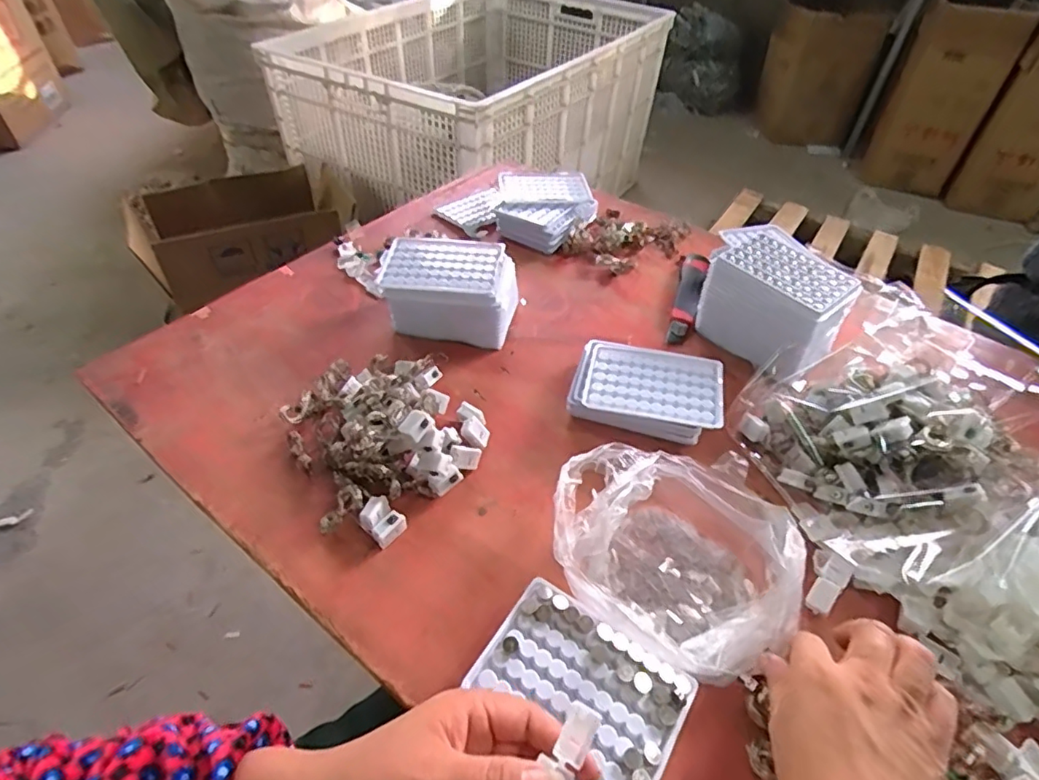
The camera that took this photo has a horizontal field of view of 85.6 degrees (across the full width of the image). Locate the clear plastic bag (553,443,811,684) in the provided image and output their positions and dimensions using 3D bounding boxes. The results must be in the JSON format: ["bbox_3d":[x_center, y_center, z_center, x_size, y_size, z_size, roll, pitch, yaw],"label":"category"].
[{"bbox_3d":[0.120,0.131,0.434,0.195,0.061,0.160,9,47,6],"label":"clear plastic bag"}]

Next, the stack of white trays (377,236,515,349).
[{"bbox_3d":[-0.080,-0.113,0.644,0.148,0.074,0.102,7,47,4],"label":"stack of white trays"}]

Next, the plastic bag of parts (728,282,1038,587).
[{"bbox_3d":[0.331,0.033,0.491,0.206,0.119,0.234,-15,49,-16],"label":"plastic bag of parts"}]

